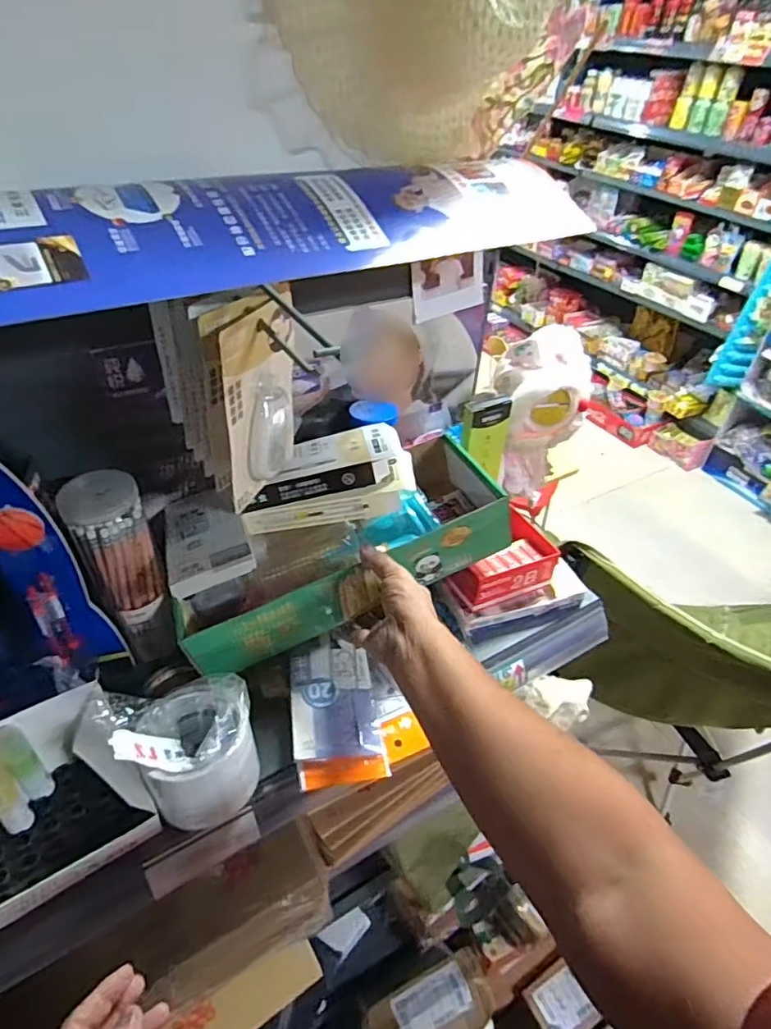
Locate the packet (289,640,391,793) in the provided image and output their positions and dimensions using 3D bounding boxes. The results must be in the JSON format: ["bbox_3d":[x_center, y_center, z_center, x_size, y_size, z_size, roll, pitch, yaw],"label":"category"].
[{"bbox_3d":[-0.050,0.188,0.573,0.082,0.018,0.145,-5,41,-11],"label":"packet"}]

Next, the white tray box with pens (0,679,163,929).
[{"bbox_3d":[-0.274,0.228,0.473,0.131,0.085,0.131,-22,47,-28],"label":"white tray box with pens"}]

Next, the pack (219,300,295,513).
[{"bbox_3d":[-0.100,-0.086,0.477,0.021,0.154,0.082,15,42,12],"label":"pack"}]

